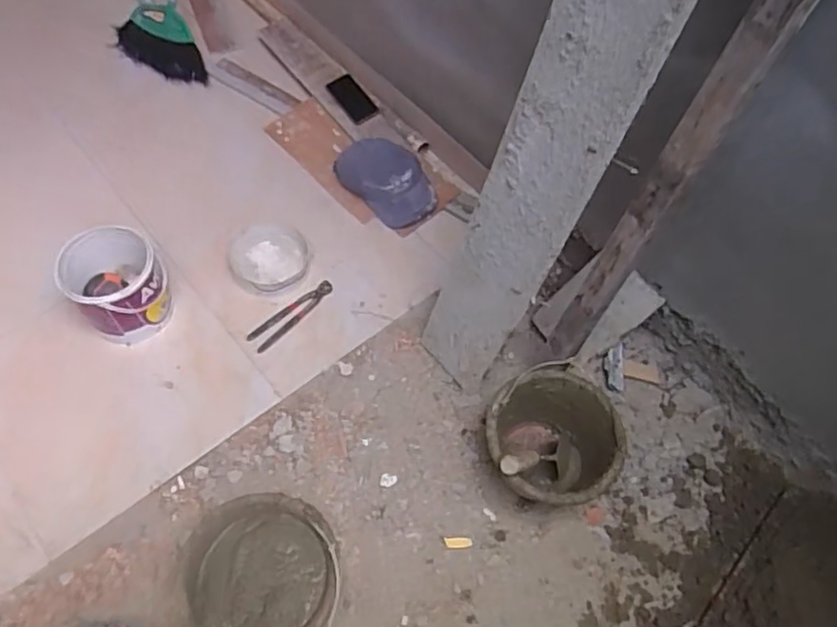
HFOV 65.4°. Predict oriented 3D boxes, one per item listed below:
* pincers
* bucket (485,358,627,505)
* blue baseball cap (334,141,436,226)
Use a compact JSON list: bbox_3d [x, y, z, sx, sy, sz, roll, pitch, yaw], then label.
[{"bbox_3d":[-0.277,0.002,1.435,0.216,0.021,0.049,-39,65,-23],"label":"pincers"},{"bbox_3d":[0.238,0.235,1.206,0.229,0.203,0.250,1,59,-2],"label":"bucket"},{"bbox_3d":[-0.077,-0.328,1.556,0.151,0.087,0.256,-38,67,-23],"label":"blue baseball cap"}]

